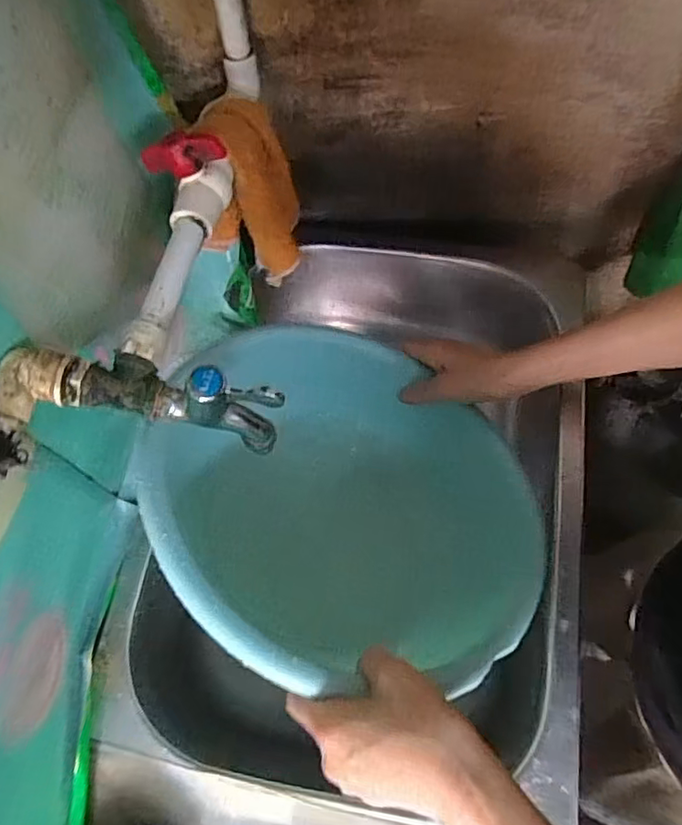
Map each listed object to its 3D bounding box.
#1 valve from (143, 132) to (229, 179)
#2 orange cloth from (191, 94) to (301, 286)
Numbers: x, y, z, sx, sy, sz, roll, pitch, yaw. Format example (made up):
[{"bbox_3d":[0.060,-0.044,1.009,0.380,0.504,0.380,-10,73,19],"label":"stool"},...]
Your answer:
[{"bbox_3d":[-0.113,-0.181,0.400,0.070,0.025,0.013,0,64,24],"label":"valve"},{"bbox_3d":[-0.072,-0.186,0.483,0.089,0.127,0.092,30,70,15],"label":"orange cloth"}]

